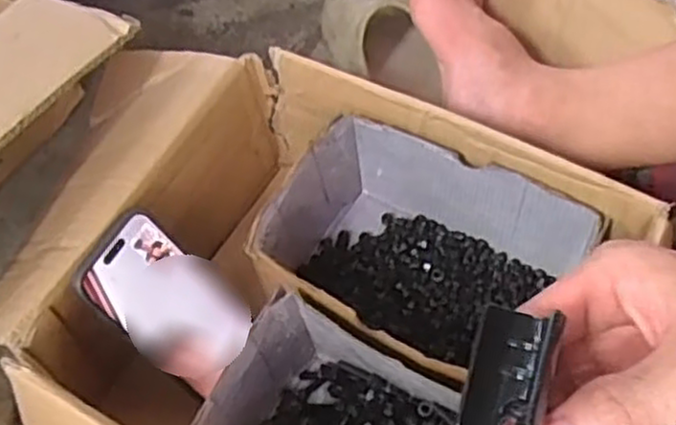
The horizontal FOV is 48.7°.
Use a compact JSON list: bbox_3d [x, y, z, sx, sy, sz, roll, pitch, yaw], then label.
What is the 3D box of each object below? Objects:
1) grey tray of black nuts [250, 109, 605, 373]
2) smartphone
[{"bbox_3d":[0.055,0.038,0.544,0.208,0.100,0.151,28,62,22],"label":"grey tray of black nuts"},{"bbox_3d":[-0.115,0.060,0.514,0.010,0.129,0.074,-1,50,48],"label":"smartphone"}]

